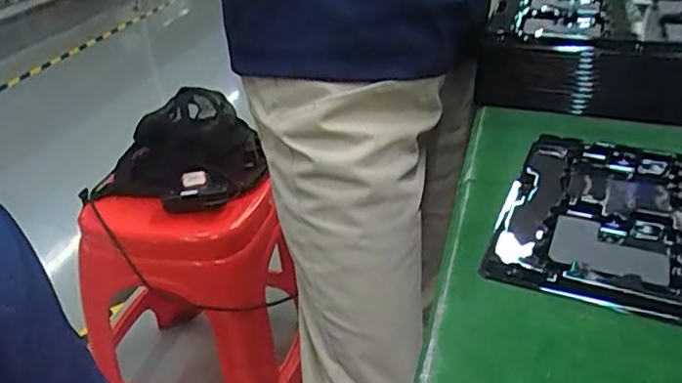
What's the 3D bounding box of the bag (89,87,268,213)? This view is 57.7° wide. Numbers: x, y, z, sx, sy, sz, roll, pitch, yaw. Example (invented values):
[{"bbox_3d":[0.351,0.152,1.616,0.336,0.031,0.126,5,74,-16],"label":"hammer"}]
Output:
[{"bbox_3d":[-0.273,-0.066,1.092,0.263,0.104,0.225,5,72,15],"label":"bag"}]

